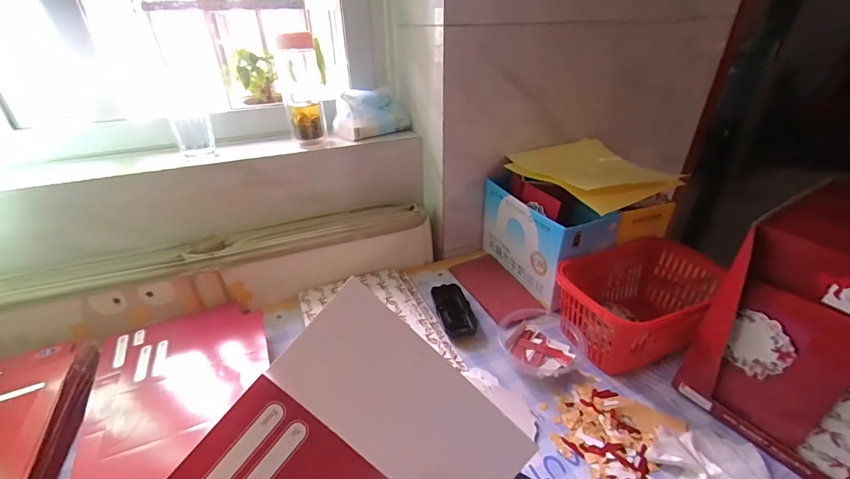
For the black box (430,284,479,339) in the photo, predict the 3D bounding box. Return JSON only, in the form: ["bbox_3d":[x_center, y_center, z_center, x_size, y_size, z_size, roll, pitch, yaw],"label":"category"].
[{"bbox_3d":[0.048,0.112,0.605,0.059,0.027,0.116,-5,31,-7],"label":"black box"}]

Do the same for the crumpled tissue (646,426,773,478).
[{"bbox_3d":[0.303,0.239,0.399,0.115,0.018,0.081,1,31,3],"label":"crumpled tissue"}]

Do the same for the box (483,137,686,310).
[{"bbox_3d":[0.268,-0.036,0.697,0.256,0.201,0.250,-12,33,-18],"label":"box"}]

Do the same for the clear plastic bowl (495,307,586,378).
[{"bbox_3d":[0.164,0.145,0.539,0.109,0.043,0.114,-1,31,0],"label":"clear plastic bowl"}]

